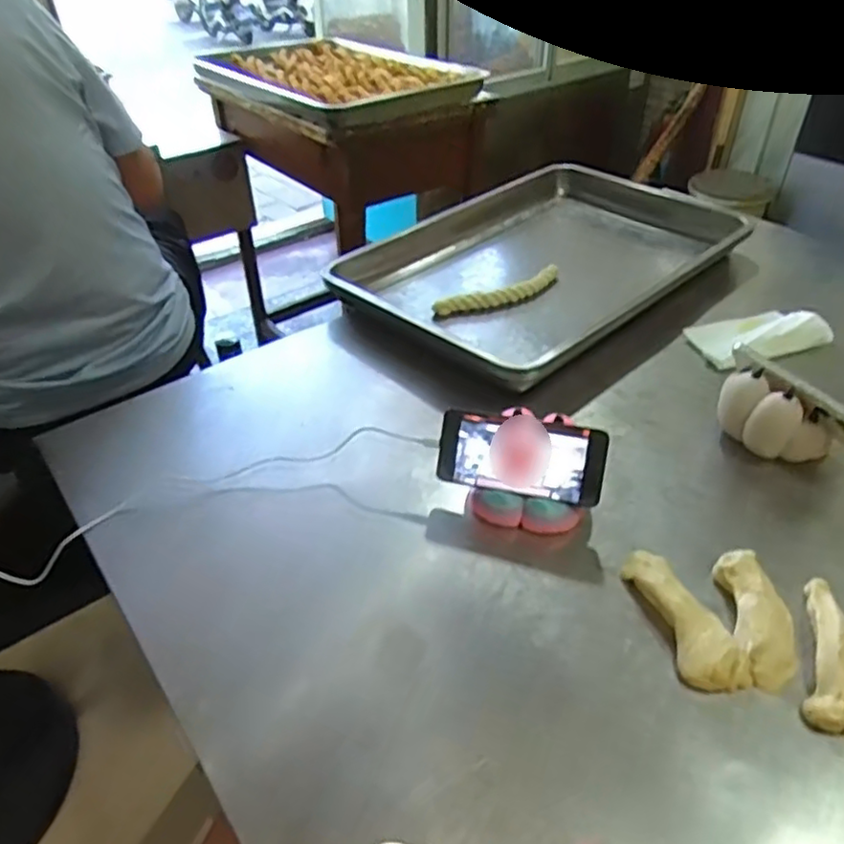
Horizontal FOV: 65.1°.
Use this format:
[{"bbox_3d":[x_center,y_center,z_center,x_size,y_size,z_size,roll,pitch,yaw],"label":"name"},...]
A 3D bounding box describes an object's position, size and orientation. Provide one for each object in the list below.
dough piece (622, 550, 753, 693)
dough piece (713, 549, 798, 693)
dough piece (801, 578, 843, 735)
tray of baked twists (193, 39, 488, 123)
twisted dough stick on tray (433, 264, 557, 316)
[{"bbox_3d":[0.224,0.166,0.569,0.053,0.029,0.138,-11,41,-10],"label":"dough piece"},{"bbox_3d":[0.288,0.165,0.564,0.050,0.031,0.118,4,40,7],"label":"dough piece"},{"bbox_3d":[0.339,0.187,0.538,0.044,0.028,0.132,15,43,19],"label":"dough piece"},{"bbox_3d":[-0.211,-0.805,1.503,0.448,0.046,0.683,-30,47,-29],"label":"tray of baked twists"},{"bbox_3d":[0.121,-0.196,1.015,0.214,0.030,0.034,-18,42,-18],"label":"twisted dough stick on tray"}]

